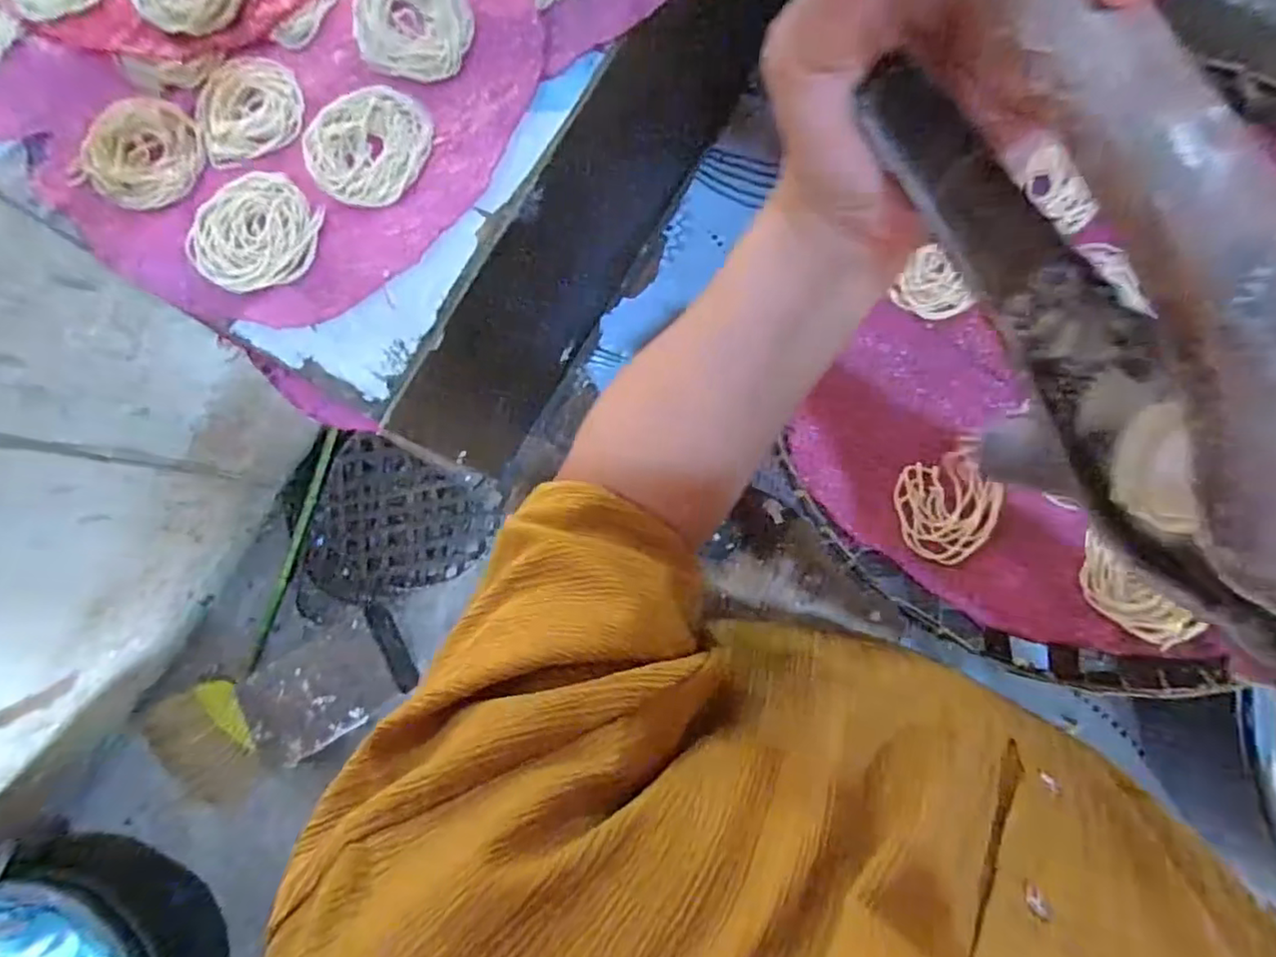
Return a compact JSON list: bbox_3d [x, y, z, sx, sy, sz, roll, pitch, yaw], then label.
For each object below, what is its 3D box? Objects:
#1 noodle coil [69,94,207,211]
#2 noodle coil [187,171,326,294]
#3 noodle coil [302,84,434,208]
[{"bbox_3d":[-0.314,-0.205,0.399,0.069,0.014,0.070,-1,82,6],"label":"noodle coil"},{"bbox_3d":[-0.235,-0.151,0.384,0.074,0.009,0.073,-1,82,6],"label":"noodle coil"},{"bbox_3d":[-0.166,-0.205,0.386,0.072,0.007,0.075,-1,82,6],"label":"noodle coil"}]

